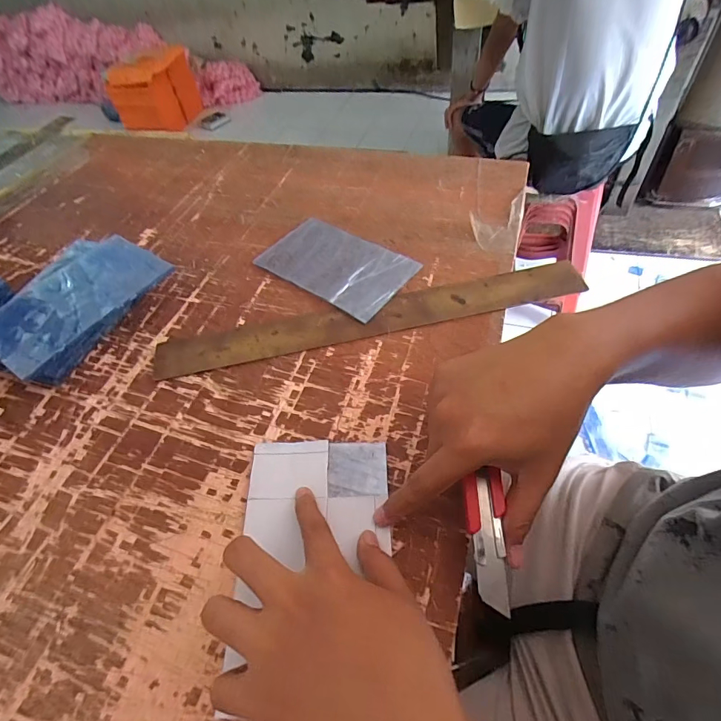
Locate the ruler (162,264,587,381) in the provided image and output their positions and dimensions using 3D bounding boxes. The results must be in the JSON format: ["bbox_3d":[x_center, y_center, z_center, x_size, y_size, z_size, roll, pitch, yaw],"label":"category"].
[{"bbox_3d":[0.013,-0.044,0.422,0.430,0.006,0.046,-12,54,-4],"label":"ruler"}]

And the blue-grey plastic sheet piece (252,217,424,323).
[{"bbox_3d":[-0.028,-0.113,0.475,0.171,0.005,0.105,30,60,26],"label":"blue-grey plastic sheet piece"}]

